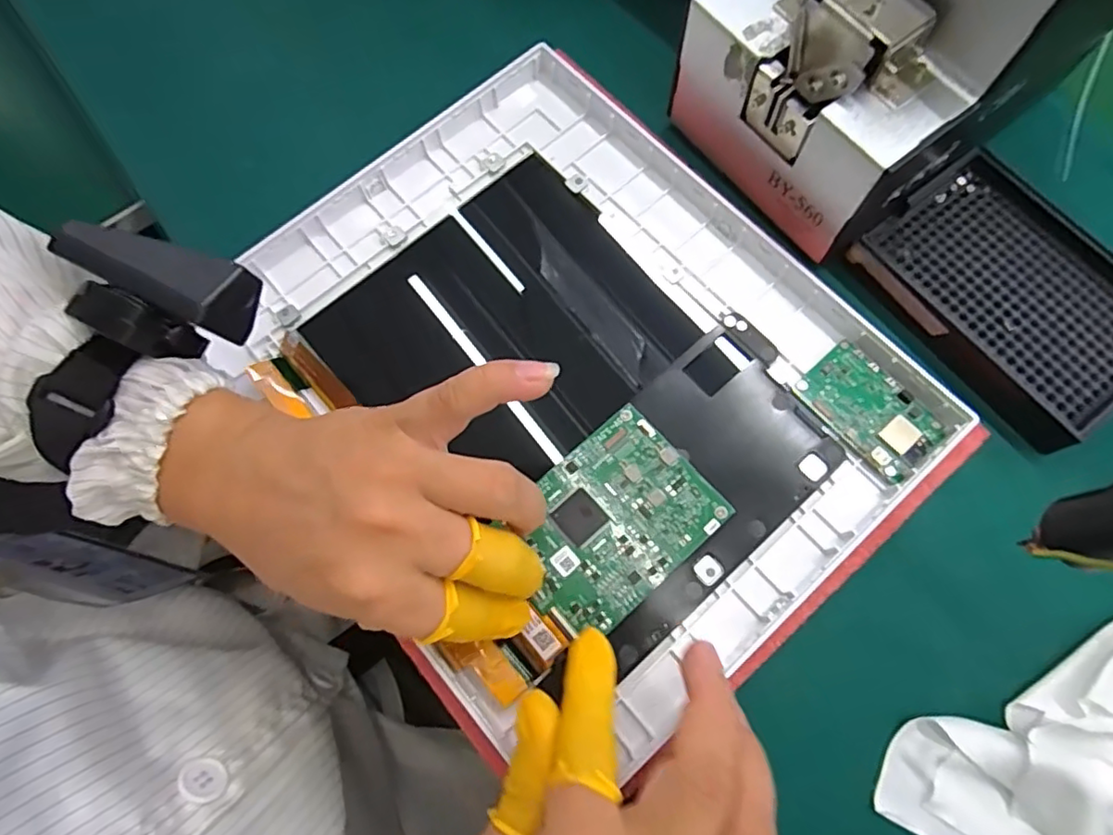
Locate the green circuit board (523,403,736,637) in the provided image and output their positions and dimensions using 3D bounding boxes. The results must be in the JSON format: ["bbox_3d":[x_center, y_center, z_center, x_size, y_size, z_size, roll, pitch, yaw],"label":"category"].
[{"bbox_3d":[0.025,0.047,0.275,0.089,0.004,0.069,-40,76,-11],"label":"green circuit board"}]

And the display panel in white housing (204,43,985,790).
[{"bbox_3d":[0.002,-0.020,0.299,0.253,0.019,0.309,-40,76,-10],"label":"display panel in white housing"}]

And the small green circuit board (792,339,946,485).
[{"bbox_3d":[0.150,-0.004,0.291,0.038,0.005,0.063,-39,76,-10],"label":"small green circuit board"}]

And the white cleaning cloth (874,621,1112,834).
[{"bbox_3d":[0.209,0.144,0.246,0.141,0.018,0.072,-23,74,-6],"label":"white cleaning cloth"}]

